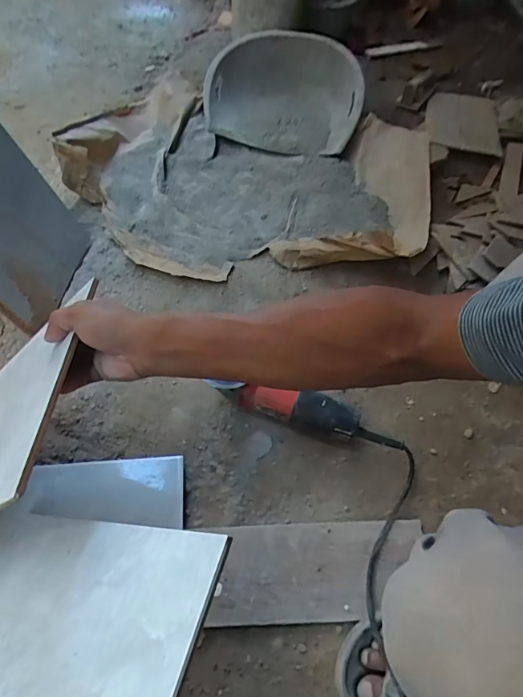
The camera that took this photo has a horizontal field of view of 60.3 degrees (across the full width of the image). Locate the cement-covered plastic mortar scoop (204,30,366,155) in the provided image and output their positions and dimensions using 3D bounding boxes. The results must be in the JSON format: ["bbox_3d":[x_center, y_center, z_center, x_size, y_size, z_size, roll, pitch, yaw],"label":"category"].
[{"bbox_3d":[0.064,-0.723,1.251,0.415,0.175,0.374,8,53,3],"label":"cement-covered plastic mortar scoop"}]

